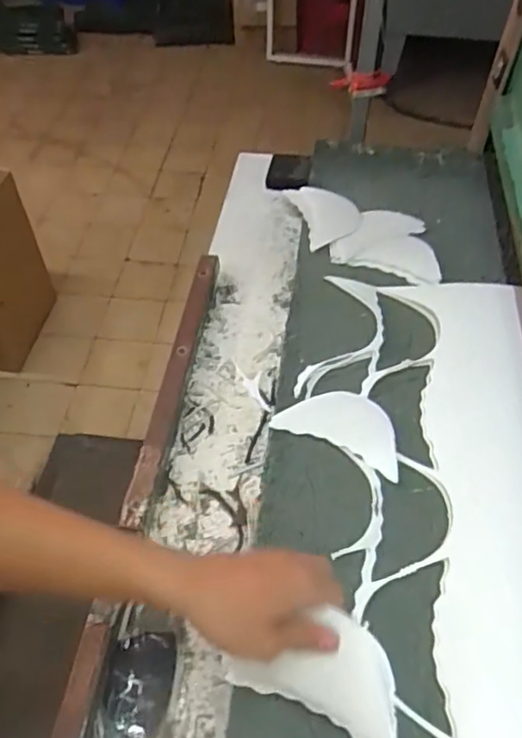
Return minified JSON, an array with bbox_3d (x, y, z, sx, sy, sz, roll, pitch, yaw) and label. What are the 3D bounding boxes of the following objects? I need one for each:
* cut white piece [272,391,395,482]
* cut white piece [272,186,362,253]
[{"bbox_3d":[0.082,0.056,0.638,0.133,0.006,0.079,17,54,14],"label":"cut white piece"},{"bbox_3d":[0.087,-0.221,0.864,0.087,0.026,0.149,-12,52,-8],"label":"cut white piece"}]

